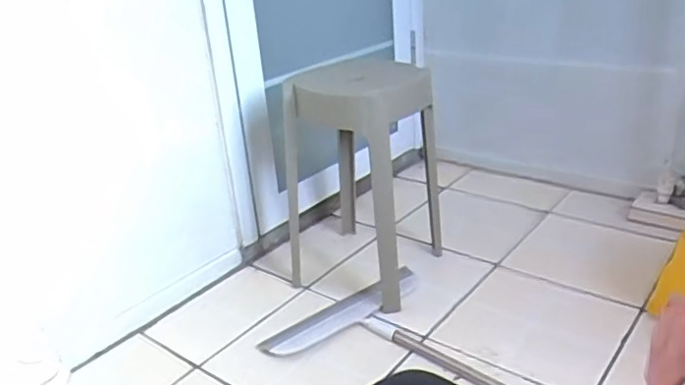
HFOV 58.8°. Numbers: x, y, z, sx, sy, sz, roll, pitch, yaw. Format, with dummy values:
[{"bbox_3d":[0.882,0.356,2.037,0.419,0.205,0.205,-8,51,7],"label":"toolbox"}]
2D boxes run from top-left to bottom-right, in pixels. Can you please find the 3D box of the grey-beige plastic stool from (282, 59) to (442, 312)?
[{"bbox_3d":[0.037,-0.043,1.255,0.265,0.466,0.257,11,30,28],"label":"grey-beige plastic stool"}]

